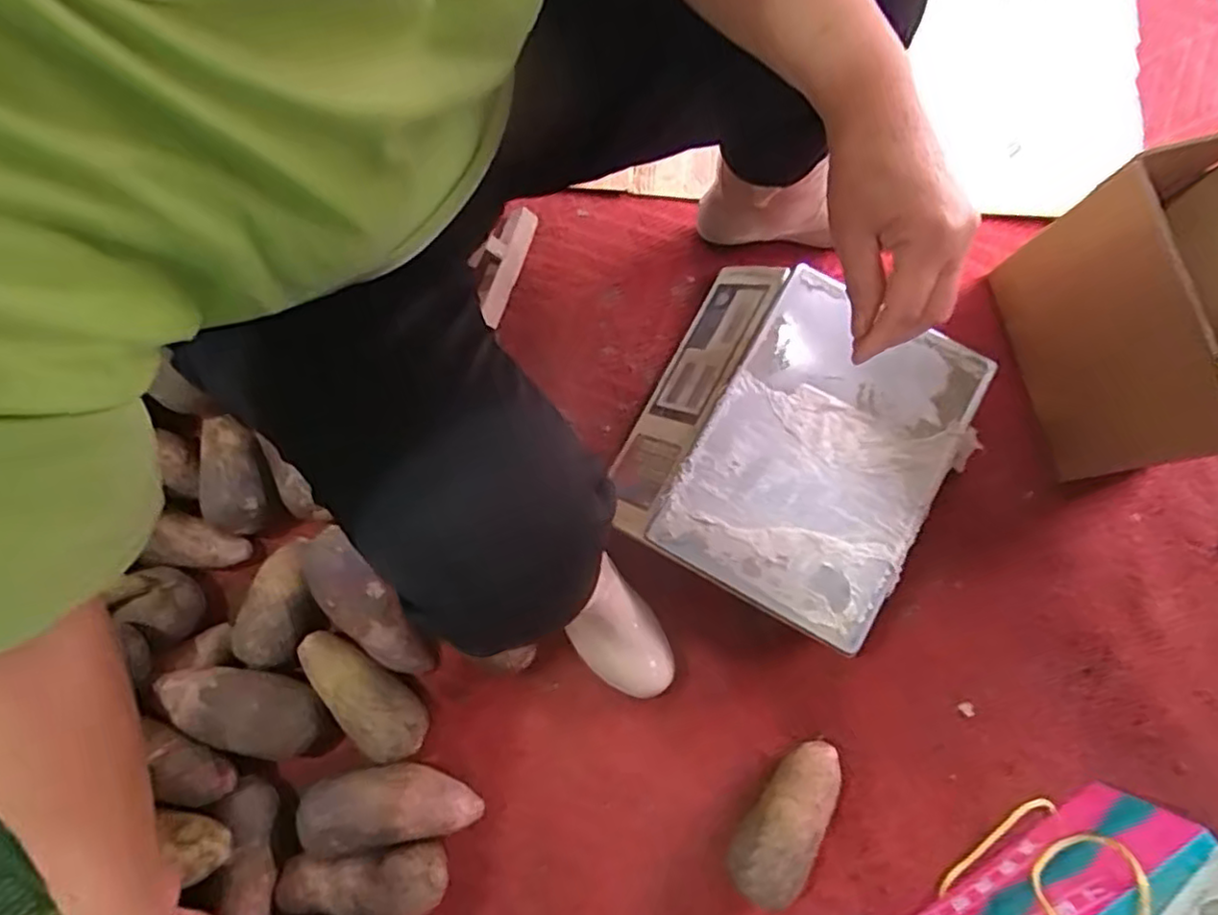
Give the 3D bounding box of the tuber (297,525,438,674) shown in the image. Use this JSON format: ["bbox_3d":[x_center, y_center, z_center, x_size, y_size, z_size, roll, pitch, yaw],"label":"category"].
[{"bbox_3d":[-0.254,0.158,0.696,0.063,0.054,0.185,-39,95,-7],"label":"tuber"}]

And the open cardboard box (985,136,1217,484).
[{"bbox_3d":[0.529,-0.127,0.653,0.124,0.240,0.259,-13,79,-2],"label":"open cardboard box"}]

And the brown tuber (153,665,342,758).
[{"bbox_3d":[-0.360,0.252,0.665,0.154,0.069,0.076,9,79,2],"label":"brown tuber"}]

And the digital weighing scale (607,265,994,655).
[{"bbox_3d":[0.183,-0.013,0.708,0.291,0.110,0.323,28,80,5],"label":"digital weighing scale"}]

